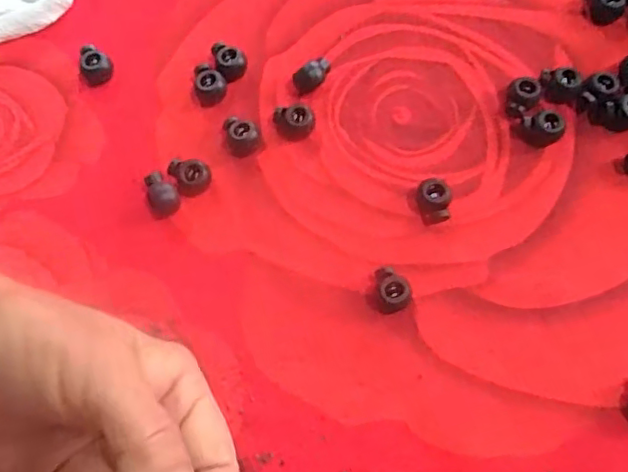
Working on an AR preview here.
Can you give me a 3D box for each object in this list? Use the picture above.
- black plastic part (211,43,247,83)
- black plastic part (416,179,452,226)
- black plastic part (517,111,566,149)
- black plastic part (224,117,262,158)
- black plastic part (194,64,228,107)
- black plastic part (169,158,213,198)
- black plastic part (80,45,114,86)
[{"bbox_3d":[-0.042,-0.087,0.293,0.015,0.011,0.018,-20,72,-4],"label":"black plastic part"},{"bbox_3d":[0.053,-0.015,0.265,0.014,0.013,0.016,4,72,4],"label":"black plastic part"},{"bbox_3d":[0.105,-0.049,0.274,0.018,0.012,0.012,-7,71,0],"label":"black plastic part"},{"bbox_3d":[-0.034,-0.046,0.279,0.017,0.012,0.014,8,72,5],"label":"black plastic part"},{"bbox_3d":[-0.051,-0.074,0.289,0.015,0.011,0.018,-20,72,-4],"label":"black plastic part"},{"bbox_3d":[-0.057,-0.028,0.274,0.017,0.013,0.016,-30,73,-7],"label":"black plastic part"},{"bbox_3d":[-0.108,-0.084,0.295,0.015,0.011,0.016,-1,71,2],"label":"black plastic part"}]

